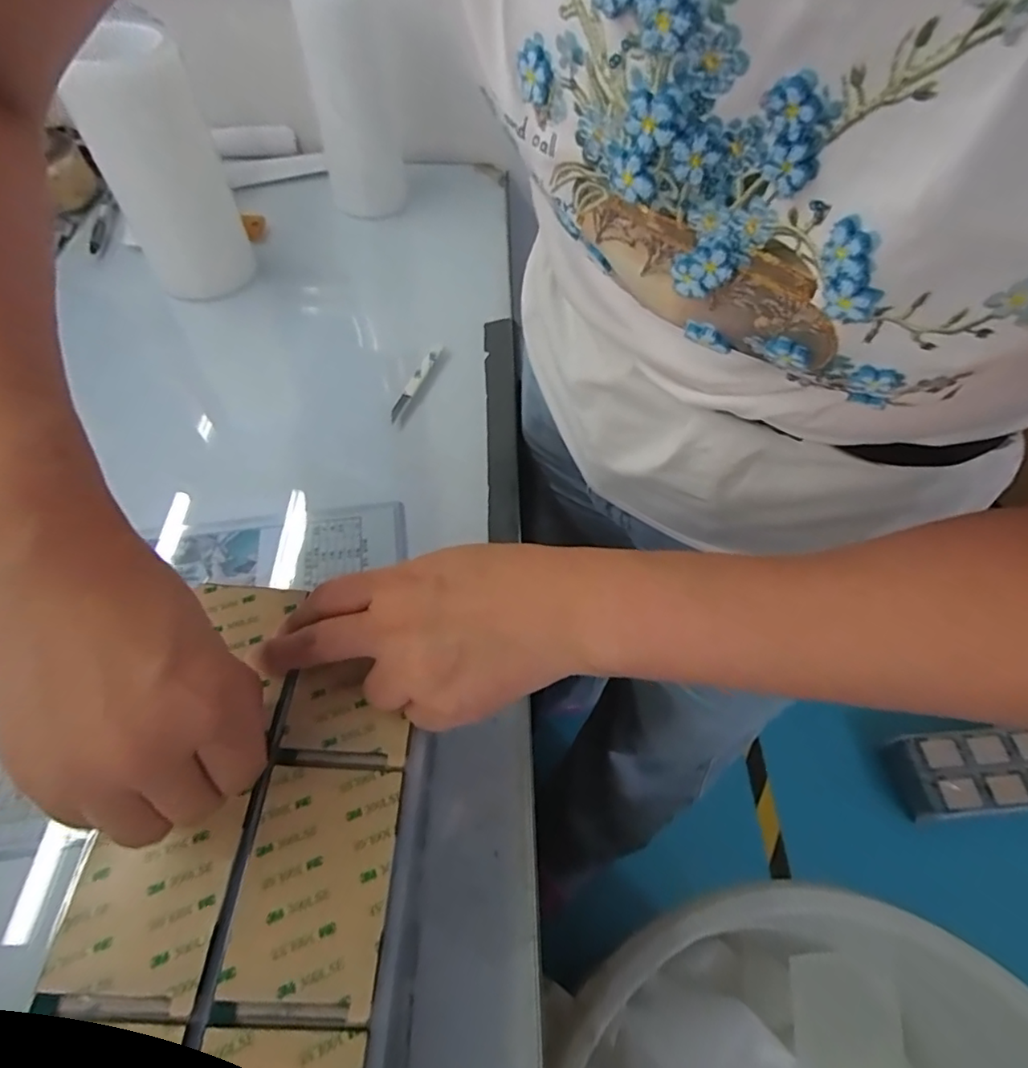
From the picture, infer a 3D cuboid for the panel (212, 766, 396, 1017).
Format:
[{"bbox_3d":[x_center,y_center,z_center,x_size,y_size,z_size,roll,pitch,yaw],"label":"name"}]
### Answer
[{"bbox_3d":[-0.085,0.145,0.238,0.060,0.004,0.085,3,57,-2],"label":"panel"}]

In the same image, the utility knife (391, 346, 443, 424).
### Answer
[{"bbox_3d":[-0.091,-0.143,0.520,0.010,0.008,0.100,19,58,8],"label":"utility knife"}]

